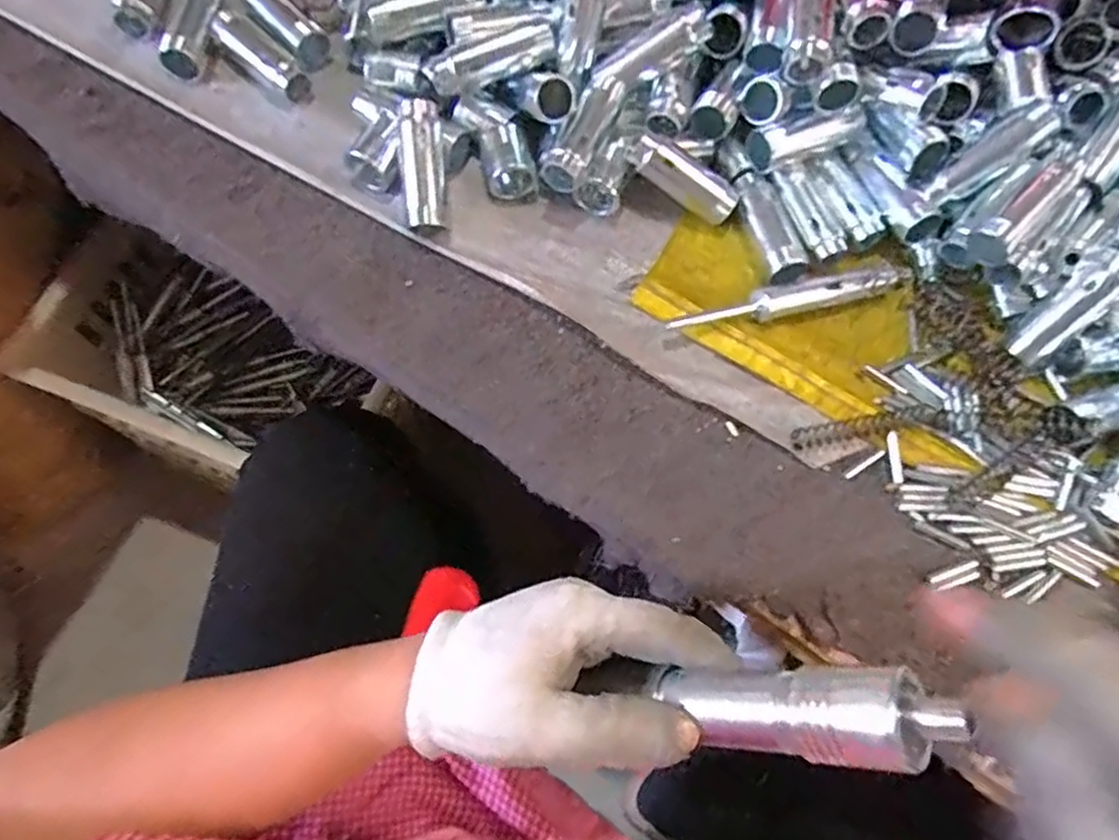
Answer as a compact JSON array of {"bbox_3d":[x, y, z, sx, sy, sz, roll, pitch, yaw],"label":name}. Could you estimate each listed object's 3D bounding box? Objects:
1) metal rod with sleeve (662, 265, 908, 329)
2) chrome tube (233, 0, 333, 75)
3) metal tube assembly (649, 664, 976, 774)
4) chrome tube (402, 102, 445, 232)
[{"bbox_3d":[0.135,-0.070,0.391,0.155,0.017,0.017,-12,70,-8],"label":"metal rod with sleeve"},{"bbox_3d":[-0.176,-0.253,0.435,0.027,0.024,0.085,-38,76,-16],"label":"chrome tube"},{"bbox_3d":[0.077,0.095,0.223,0.021,0.099,0.027,31,58,-35],"label":"metal tube assembly"},{"bbox_3d":[-0.077,-0.142,0.385,0.020,0.014,0.069,-2,97,-5],"label":"chrome tube"}]

